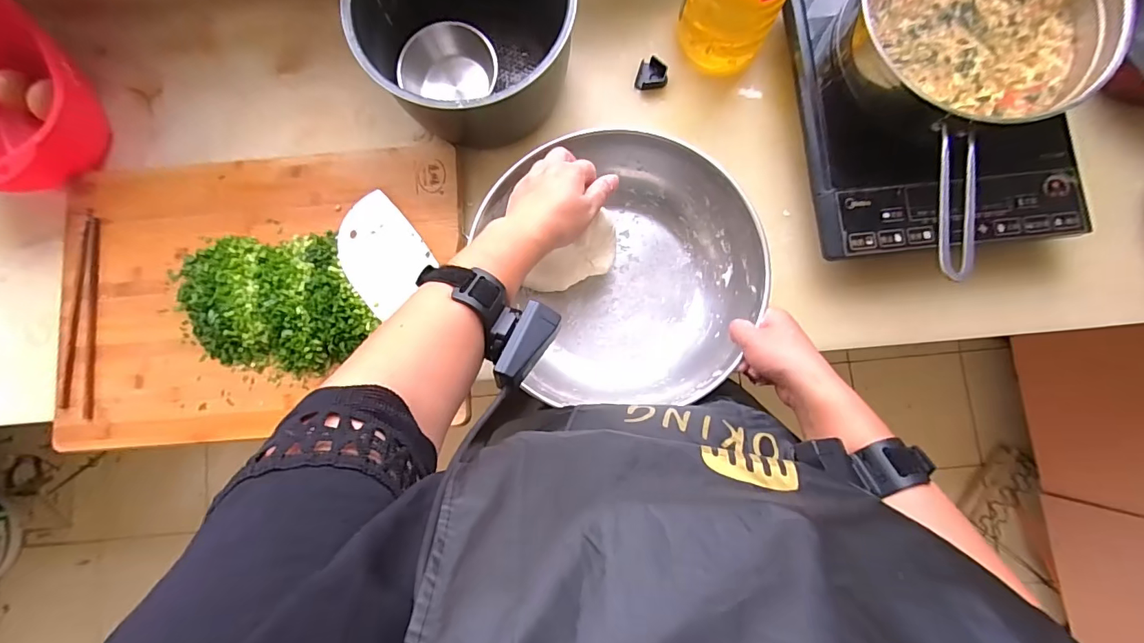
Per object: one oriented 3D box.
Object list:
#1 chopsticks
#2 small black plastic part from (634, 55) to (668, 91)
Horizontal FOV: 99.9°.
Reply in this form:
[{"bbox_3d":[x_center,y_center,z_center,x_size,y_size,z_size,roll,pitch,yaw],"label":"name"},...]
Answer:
[{"bbox_3d":[-0.587,-0.008,0.581,0.039,0.011,0.241,-2,83,2],"label":"chopsticks"},{"bbox_3d":[0.101,-0.312,0.604,0.039,0.018,0.035,8,84,3],"label":"small black plastic part"}]

